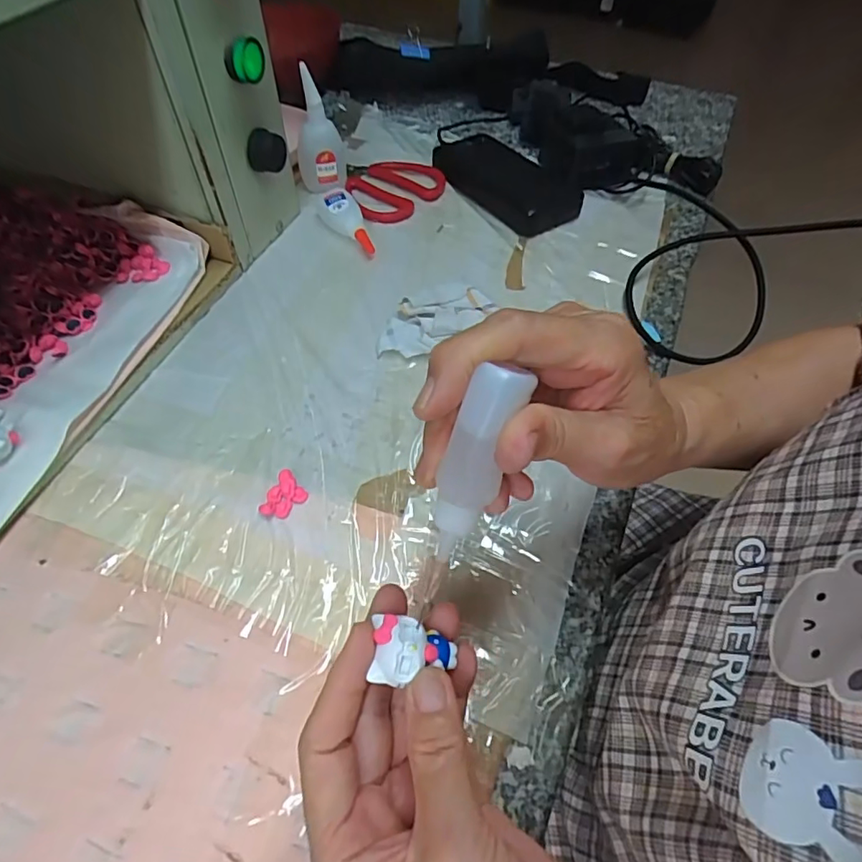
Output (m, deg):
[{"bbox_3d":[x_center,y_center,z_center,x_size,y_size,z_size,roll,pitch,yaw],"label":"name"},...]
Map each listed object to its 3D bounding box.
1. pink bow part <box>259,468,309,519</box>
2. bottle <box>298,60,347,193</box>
[{"bbox_3d":[-0.094,0.040,0.335,0.023,0.009,0.029,38,63,22],"label":"pink bow part"},{"bbox_3d":[-0.105,-0.280,0.505,0.043,0.096,0.030,-11,56,-8],"label":"bottle"}]

